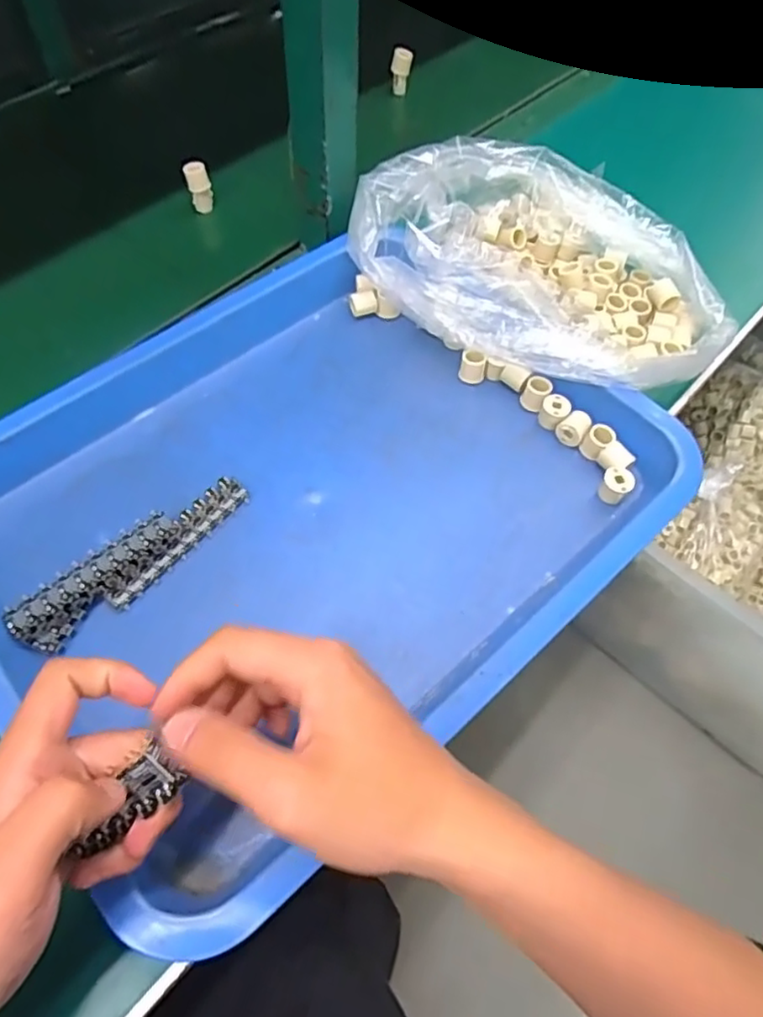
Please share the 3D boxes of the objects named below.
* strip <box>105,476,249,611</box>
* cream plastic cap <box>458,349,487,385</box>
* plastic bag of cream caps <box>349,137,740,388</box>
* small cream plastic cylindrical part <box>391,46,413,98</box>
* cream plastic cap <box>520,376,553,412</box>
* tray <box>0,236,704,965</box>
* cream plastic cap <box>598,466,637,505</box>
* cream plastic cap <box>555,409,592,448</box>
[{"bbox_3d":[-0.132,0.019,0.404,0.025,0.005,0.107,43,67,6],"label":"strip"},{"bbox_3d":[0.070,-0.109,0.481,0.019,0.018,0.016,11,60,5],"label":"cream plastic cap"},{"bbox_3d":[0.127,-0.192,0.497,0.284,0.087,0.189,34,64,16],"label":"plastic bag of cream caps"},{"bbox_3d":[0.024,-0.495,0.712,0.023,0.047,0.016,3,59,0],"label":"small cream plastic cylindrical part"},{"bbox_3d":[0.116,-0.086,0.471,0.020,0.019,0.018,32,63,16],"label":"cream plastic cap"},{"bbox_3d":[-0.046,-0.005,0.414,0.429,0.058,0.337,-39,67,-21],"label":"tray"},{"bbox_3d":[0.163,-0.016,0.434,0.021,0.018,0.019,25,62,13],"label":"cream plastic cap"},{"bbox_3d":[0.142,-0.058,0.458,0.022,0.016,0.019,-37,67,-21],"label":"cream plastic cap"}]

